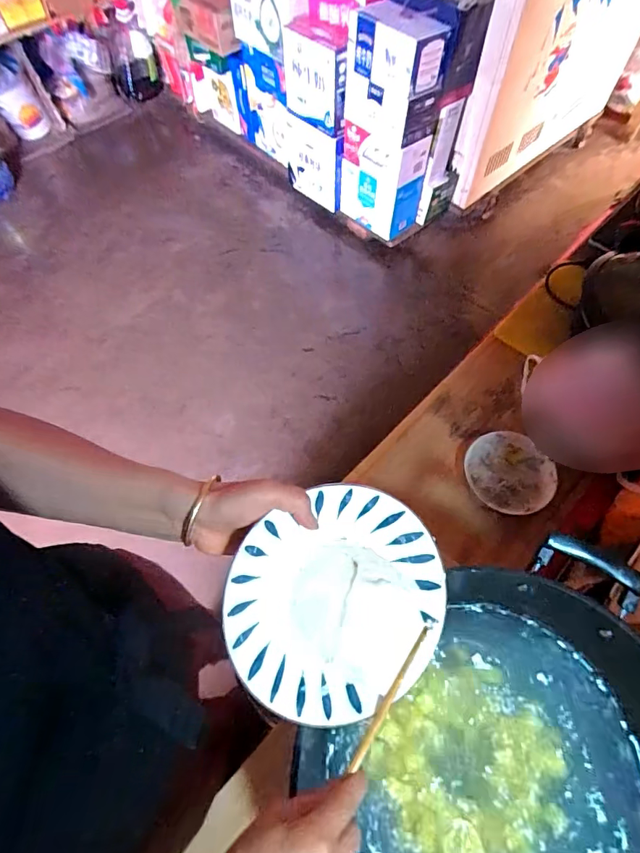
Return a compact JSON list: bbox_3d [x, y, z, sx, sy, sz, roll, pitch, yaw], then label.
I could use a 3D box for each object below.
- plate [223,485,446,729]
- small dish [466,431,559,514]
[{"bbox_3d":[0.016,0.151,0.395,0.187,0.046,0.180,2,80,-11],"label":"plate"},{"bbox_3d":[0.387,0.096,0.921,0.162,0.050,0.168,2,63,-4],"label":"small dish"}]

